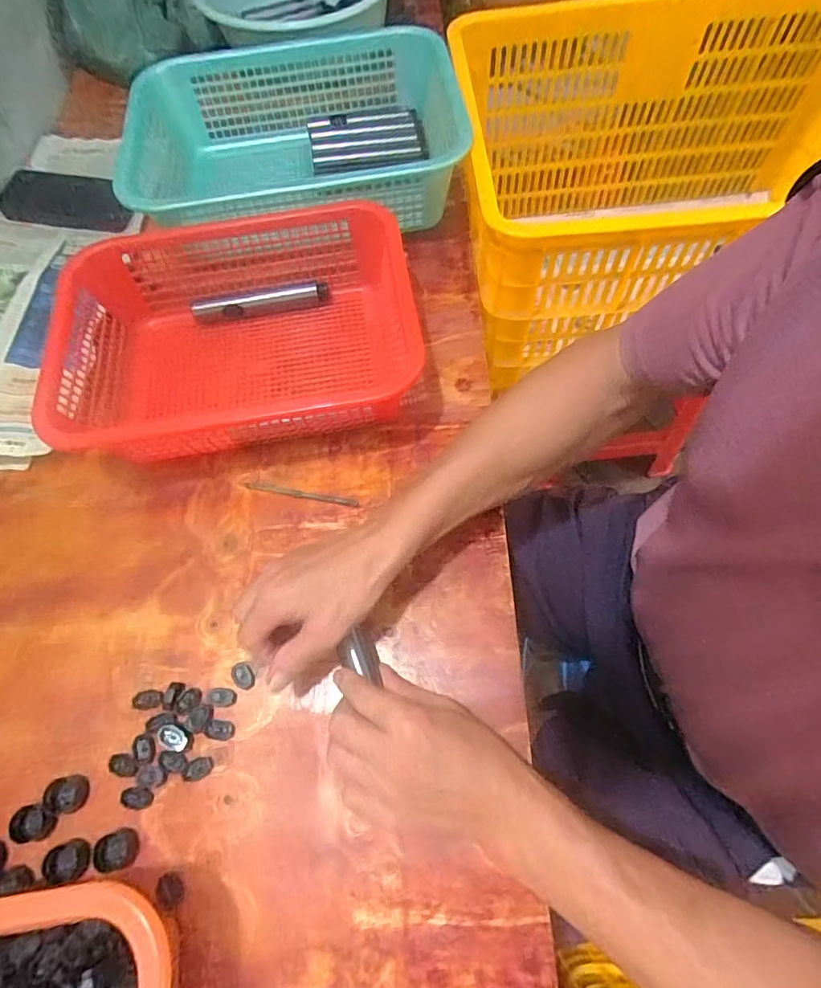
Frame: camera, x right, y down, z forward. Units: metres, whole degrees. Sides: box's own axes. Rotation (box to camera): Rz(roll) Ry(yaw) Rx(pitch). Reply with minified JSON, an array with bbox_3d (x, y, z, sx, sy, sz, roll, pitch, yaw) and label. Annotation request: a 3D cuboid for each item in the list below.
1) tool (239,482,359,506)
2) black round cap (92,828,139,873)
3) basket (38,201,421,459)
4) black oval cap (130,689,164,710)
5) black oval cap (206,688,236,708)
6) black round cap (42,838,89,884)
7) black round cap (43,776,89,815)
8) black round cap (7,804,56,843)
[{"bbox_3d":[-0.106,0.000,0.484,0.115,0.004,0.007,8,66,7],"label":"tool"},{"bbox_3d":[-0.210,0.254,0.363,0.026,0.009,0.024,-1,65,3],"label":"black round cap"},{"bbox_3d":[-0.183,-0.148,0.512,0.368,0.097,0.248,-10,65,-1],"label":"basket"},{"bbox_3d":[-0.213,0.166,0.411,0.023,0.004,0.015,-3,65,2],"label":"black oval cap"},{"bbox_3d":[-0.151,0.163,0.407,0.023,0.004,0.014,5,65,6],"label":"black oval cap"},{"bbox_3d":[-0.246,0.263,0.365,0.030,0.008,0.025,-14,65,-3],"label":"black round cap"},{"bbox_3d":[-0.257,0.225,0.382,0.026,0.014,0.024,-1,65,3],"label":"black round cap"},{"bbox_3d":[-0.275,0.240,0.372,0.027,0.016,0.023,-8,65,0],"label":"black round cap"}]

